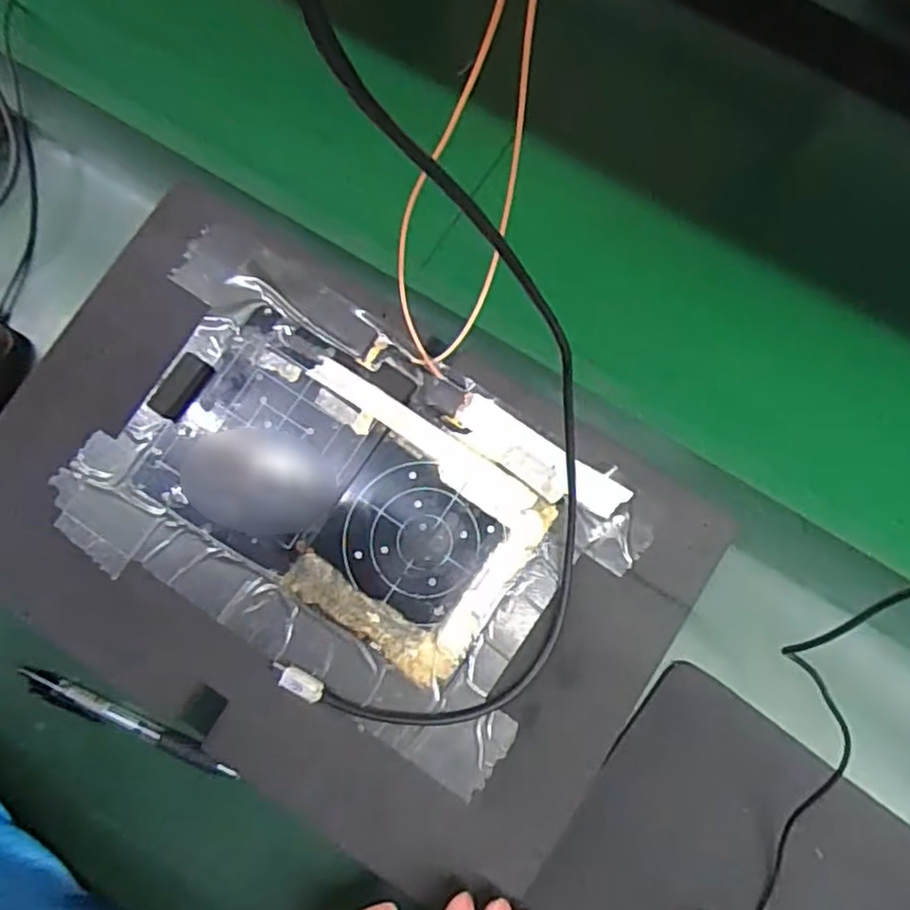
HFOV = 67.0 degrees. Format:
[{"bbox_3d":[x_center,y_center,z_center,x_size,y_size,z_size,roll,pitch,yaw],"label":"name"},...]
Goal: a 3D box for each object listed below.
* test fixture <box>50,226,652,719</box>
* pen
[{"bbox_3d":[-0.061,0.026,0.382,0.285,0.017,0.182,29,79,6],"label":"test fixture"},{"bbox_3d":[-0.184,0.151,0.386,0.132,0.007,0.014,23,79,4],"label":"pen"}]

